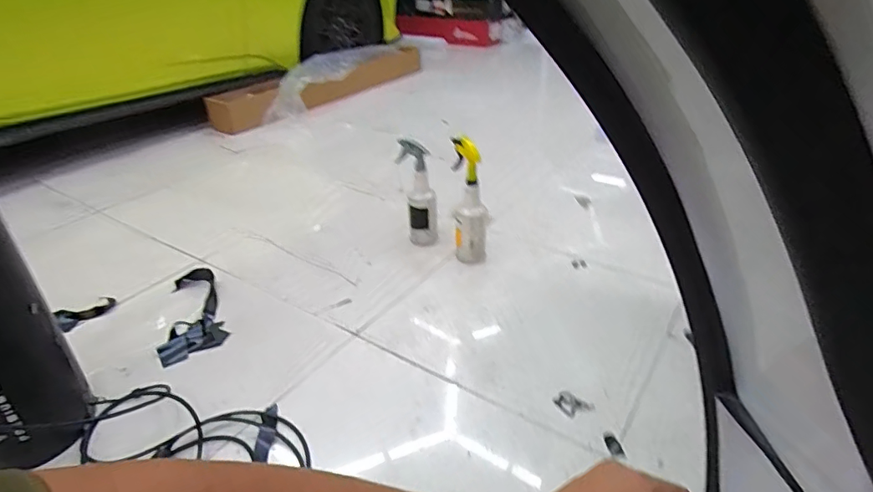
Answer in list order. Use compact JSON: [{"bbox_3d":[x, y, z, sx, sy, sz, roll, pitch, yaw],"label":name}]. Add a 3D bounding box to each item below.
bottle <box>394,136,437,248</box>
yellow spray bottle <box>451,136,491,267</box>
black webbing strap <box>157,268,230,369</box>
[{"bbox_3d":[-0.056,-0.158,1.512,0.114,0.299,0.094,1,31,3],"label":"bottle"},{"bbox_3d":[0.094,-0.127,1.427,0.097,0.323,0.135,1,31,3],"label":"yellow spray bottle"},{"bbox_3d":[-0.623,0.168,1.304,0.150,0.046,0.341,-13,32,-20],"label":"black webbing strap"}]

